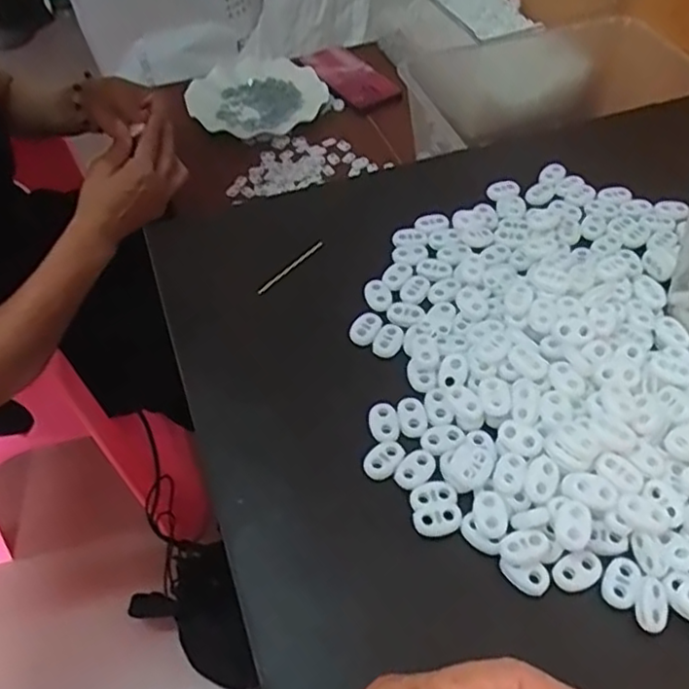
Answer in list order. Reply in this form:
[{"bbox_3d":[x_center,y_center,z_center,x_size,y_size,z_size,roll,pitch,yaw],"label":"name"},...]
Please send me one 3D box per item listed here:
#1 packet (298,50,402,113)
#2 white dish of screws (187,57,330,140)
[{"bbox_3d":[0.007,-0.385,0.958,0.082,0.018,0.166,-29,56,-19],"label":"packet"},{"bbox_3d":[-0.120,-0.349,0.925,0.182,0.040,0.178,-1,52,2],"label":"white dish of screws"}]

